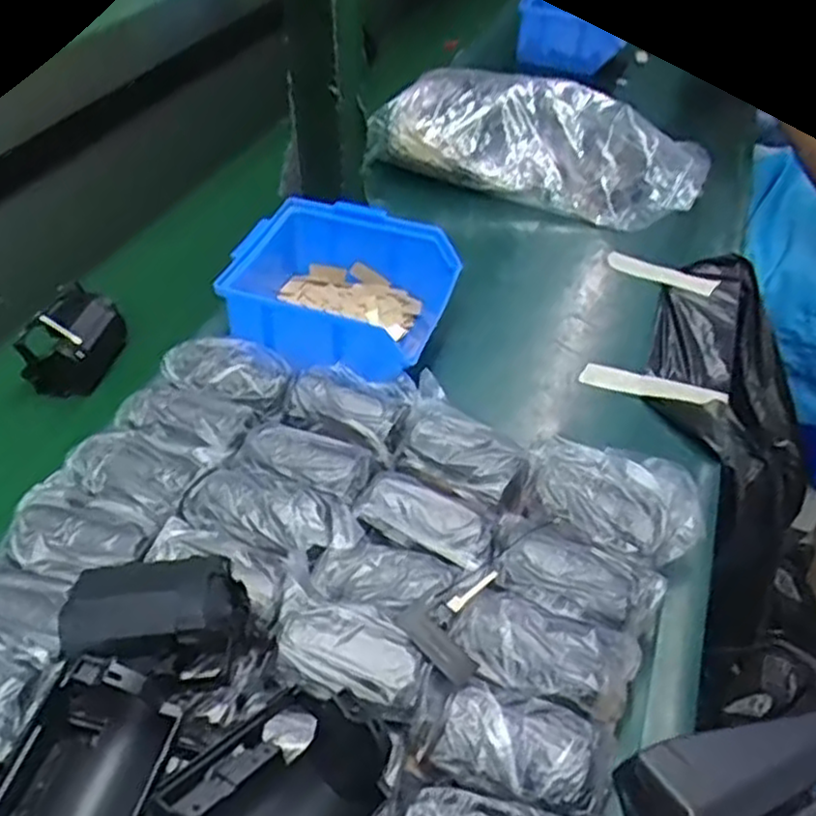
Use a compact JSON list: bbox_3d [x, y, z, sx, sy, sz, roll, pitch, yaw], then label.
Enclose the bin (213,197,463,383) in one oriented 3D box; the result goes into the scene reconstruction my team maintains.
[{"bbox_3d":[-0.048,-0.076,0.524,0.134,0.063,0.126,15,45,14],"label":"bin"}]

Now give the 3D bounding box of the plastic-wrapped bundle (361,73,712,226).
[{"bbox_3d":[0.119,-0.237,0.688,0.296,0.086,0.124,25,50,23],"label":"plastic-wrapped bundle"}]

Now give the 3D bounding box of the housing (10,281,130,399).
[{"bbox_3d":[-0.220,-0.045,0.515,0.047,0.050,0.070,8,44,7],"label":"housing"}]

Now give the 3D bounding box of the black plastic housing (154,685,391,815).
[{"bbox_3d":[-0.046,0.131,0.265,0.058,0.045,0.072,32,26,31],"label":"black plastic housing"}]

